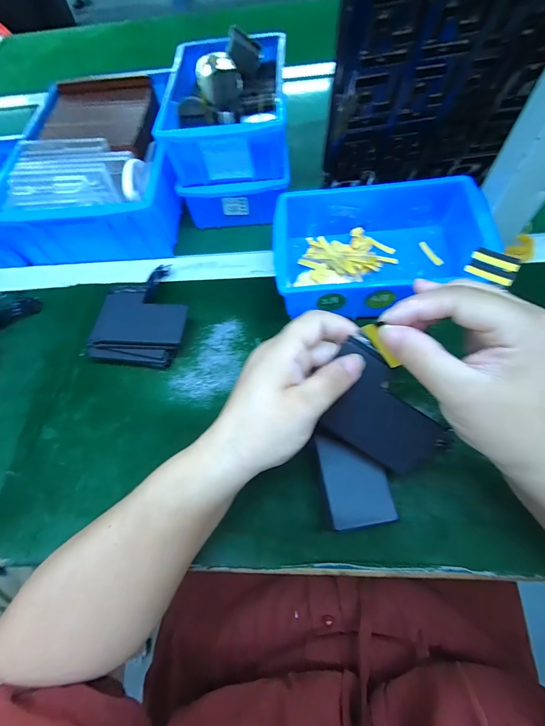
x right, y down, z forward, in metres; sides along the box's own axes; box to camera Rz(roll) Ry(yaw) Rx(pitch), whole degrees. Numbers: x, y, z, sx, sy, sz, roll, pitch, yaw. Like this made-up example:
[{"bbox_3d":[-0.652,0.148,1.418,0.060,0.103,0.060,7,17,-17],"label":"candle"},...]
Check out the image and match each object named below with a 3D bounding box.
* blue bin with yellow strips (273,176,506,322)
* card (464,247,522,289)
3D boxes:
[{"bbox_3d":[0.107,-0.123,0.341,0.205,0.063,0.141,-3,65,4],"label":"blue bin with yellow strips"},{"bbox_3d":[0.190,-0.082,0.278,0.037,0.008,0.030,29,77,20],"label":"card"}]

